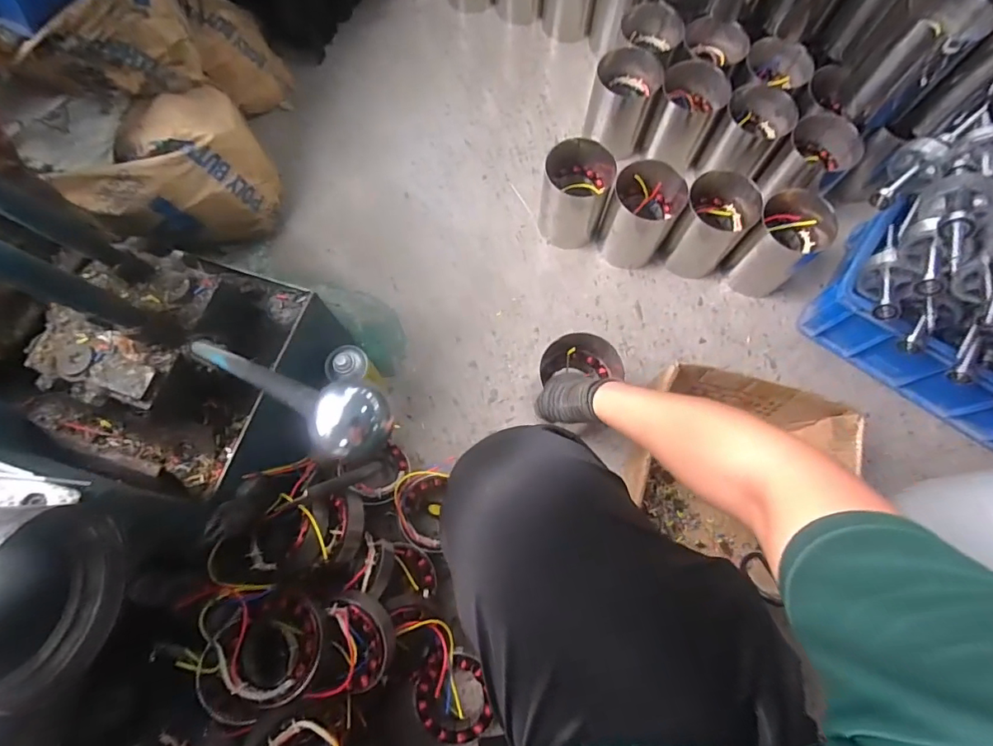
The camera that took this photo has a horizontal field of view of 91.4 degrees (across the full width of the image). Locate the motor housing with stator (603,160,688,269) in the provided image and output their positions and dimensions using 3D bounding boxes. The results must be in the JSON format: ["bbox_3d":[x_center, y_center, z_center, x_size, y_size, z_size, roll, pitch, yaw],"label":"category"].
[{"bbox_3d":[0.258,-0.280,0.886,0.117,0.154,0.116,27,77,9],"label":"motor housing with stator"}]

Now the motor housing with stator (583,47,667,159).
[{"bbox_3d":[0.249,-0.532,0.969,0.123,0.164,0.105,7,75,4],"label":"motor housing with stator"}]

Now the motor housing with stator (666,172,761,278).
[{"bbox_3d":[0.387,-0.268,0.884,0.117,0.152,0.121,37,79,11],"label":"motor housing with stator"}]

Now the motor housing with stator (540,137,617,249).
[{"bbox_3d":[0.145,-0.327,0.901,0.118,0.156,0.127,17,76,6],"label":"motor housing with stator"}]

